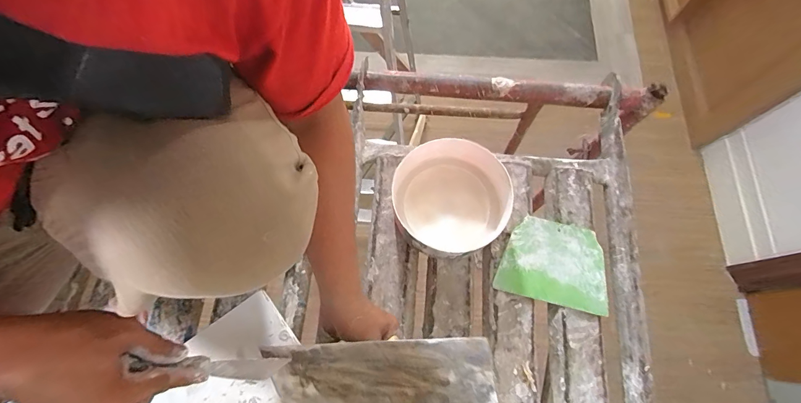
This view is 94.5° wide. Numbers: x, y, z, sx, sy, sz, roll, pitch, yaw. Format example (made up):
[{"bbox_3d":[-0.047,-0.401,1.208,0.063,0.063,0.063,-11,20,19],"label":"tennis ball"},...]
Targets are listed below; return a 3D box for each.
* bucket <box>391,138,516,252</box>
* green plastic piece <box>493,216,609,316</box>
[{"bbox_3d":[0.078,-0.009,0.602,0.161,0.091,0.175,0,69,-1],"label":"bucket"},{"bbox_3d":[0.244,0.095,0.583,0.162,0.011,0.126,13,70,4],"label":"green plastic piece"}]

